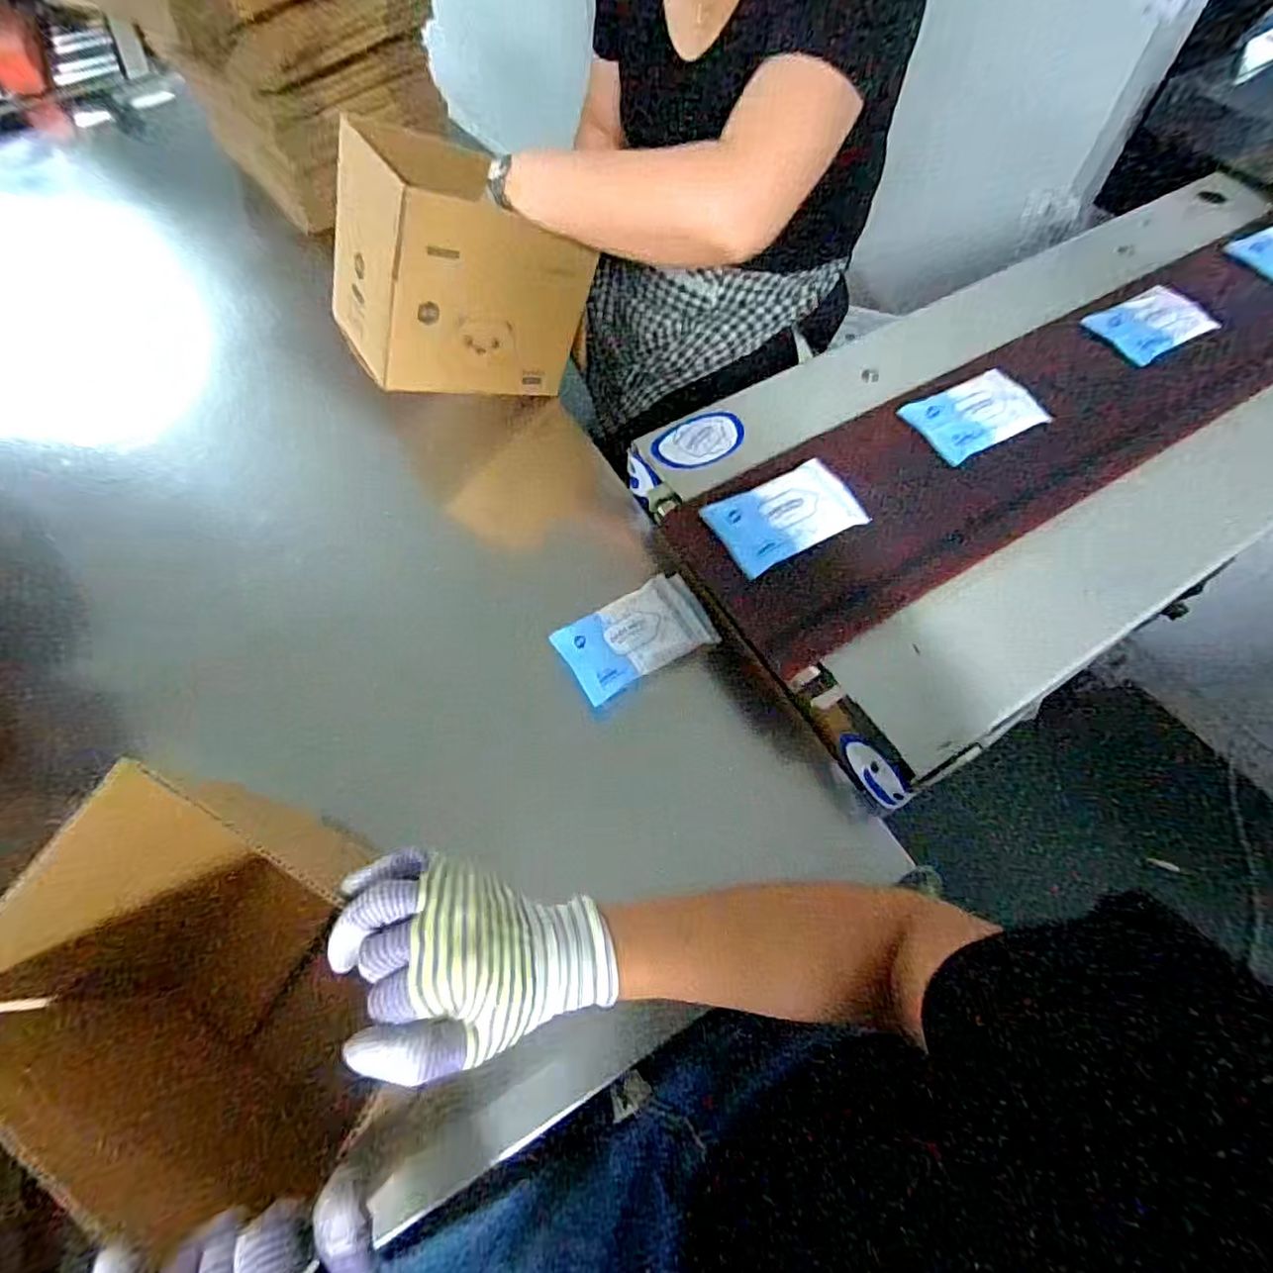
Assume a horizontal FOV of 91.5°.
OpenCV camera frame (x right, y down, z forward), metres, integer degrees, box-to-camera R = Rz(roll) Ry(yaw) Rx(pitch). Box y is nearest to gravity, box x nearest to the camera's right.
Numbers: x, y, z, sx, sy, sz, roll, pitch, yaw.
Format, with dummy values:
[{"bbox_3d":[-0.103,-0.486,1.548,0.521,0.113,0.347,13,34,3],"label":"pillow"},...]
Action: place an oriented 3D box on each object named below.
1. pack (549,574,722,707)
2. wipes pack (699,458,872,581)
[{"bbox_3d":[0.001,-0.002,0.601,0.142,0.018,0.082,-30,65,-14],"label":"pack"},{"bbox_3d":[0.142,-0.115,0.581,0.148,0.017,0.086,-27,64,-13],"label":"wipes pack"}]

